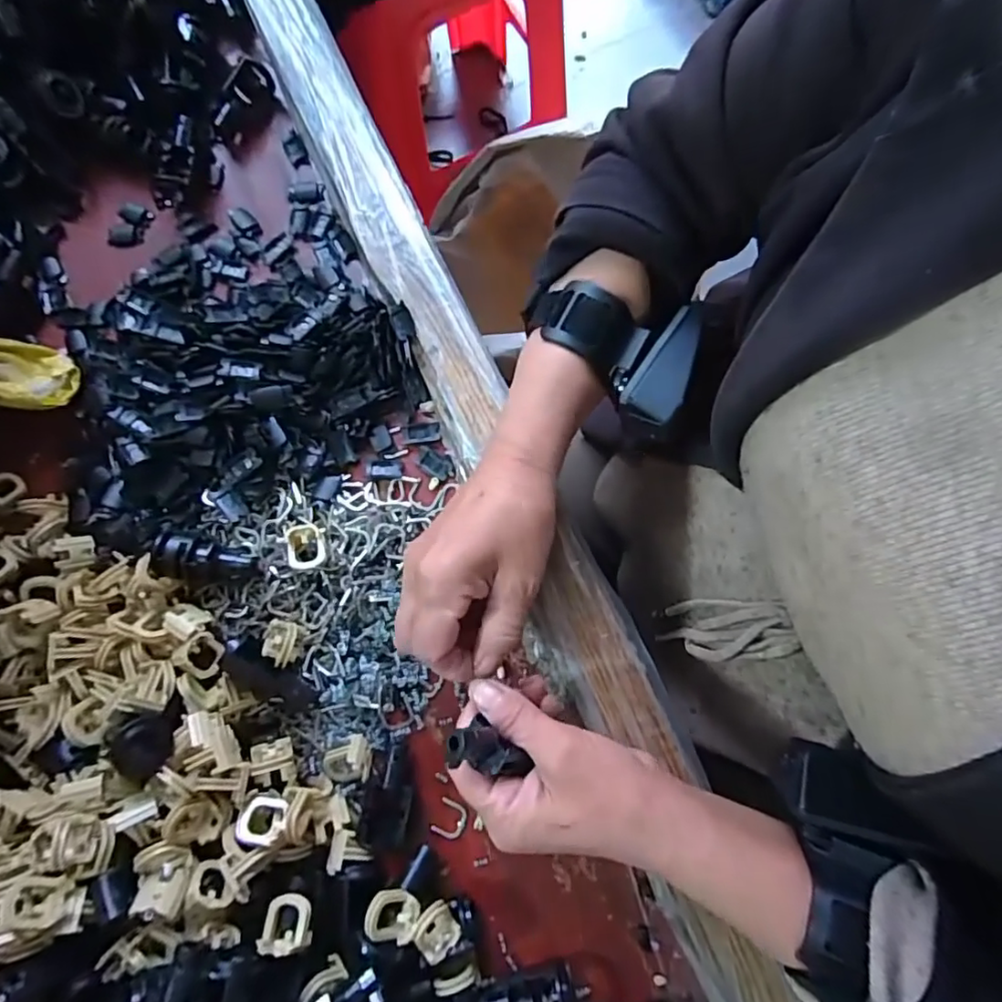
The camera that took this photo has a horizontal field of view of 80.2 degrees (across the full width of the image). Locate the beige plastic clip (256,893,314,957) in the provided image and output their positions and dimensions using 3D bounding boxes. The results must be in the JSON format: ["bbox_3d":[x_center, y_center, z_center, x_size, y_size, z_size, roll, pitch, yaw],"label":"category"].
[{"bbox_3d":[-0.105,0.208,0.292,0.023,0.015,0.021,0,80,1],"label":"beige plastic clip"}]

